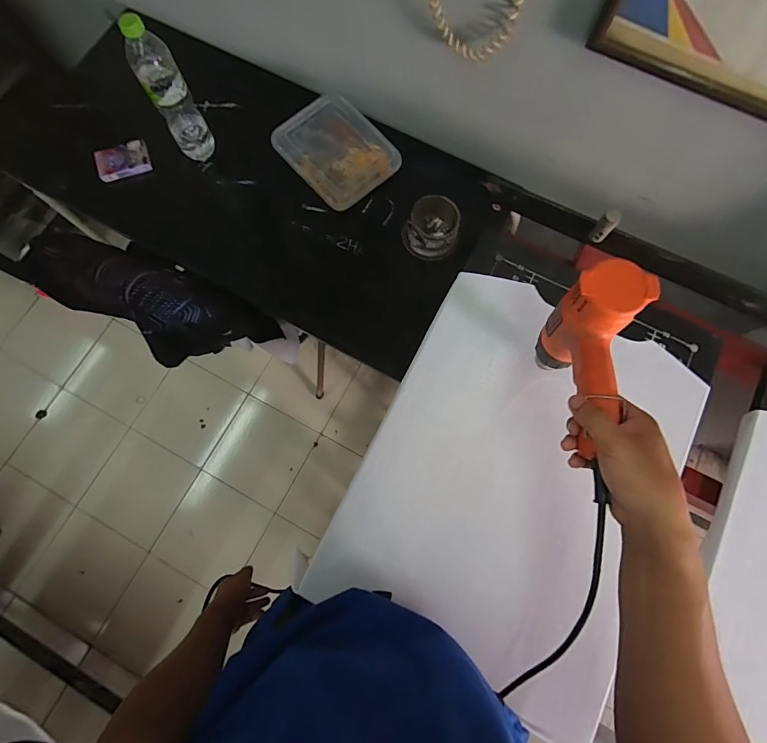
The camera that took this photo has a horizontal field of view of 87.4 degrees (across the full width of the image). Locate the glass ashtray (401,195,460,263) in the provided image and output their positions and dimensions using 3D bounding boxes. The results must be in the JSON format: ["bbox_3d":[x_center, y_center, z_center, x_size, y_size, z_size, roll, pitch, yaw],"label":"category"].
[{"bbox_3d":[0.091,-0.260,0.715,0.096,0.065,0.104,30,78,7],"label":"glass ashtray"}]

